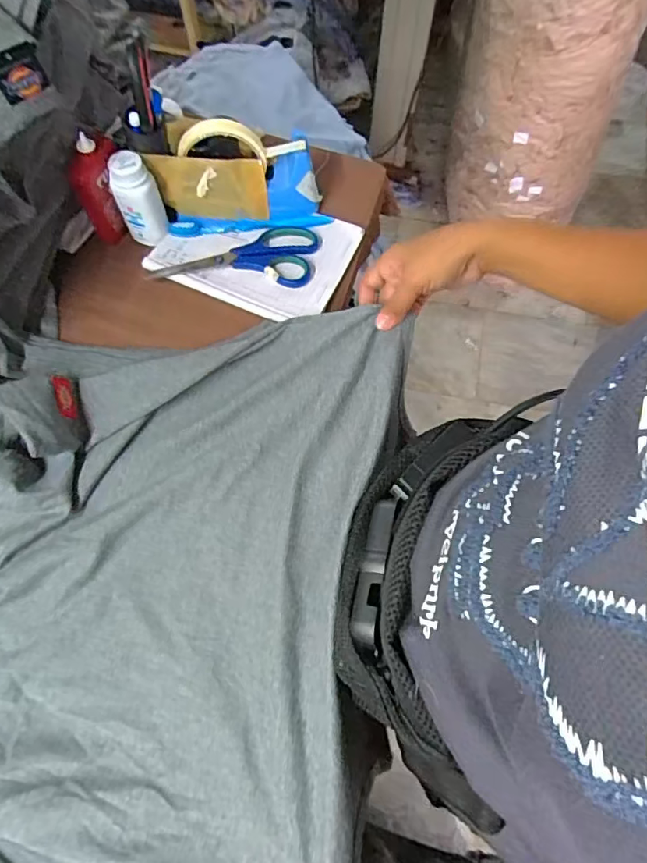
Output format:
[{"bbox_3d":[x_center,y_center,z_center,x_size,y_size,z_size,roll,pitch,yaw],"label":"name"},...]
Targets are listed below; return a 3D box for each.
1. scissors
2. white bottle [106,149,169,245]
[{"bbox_3d":[-0.098,-0.201,0.562,0.179,0.011,0.078,3,70,1],"label":"scissors"},{"bbox_3d":[-0.195,-0.243,0.534,0.044,0.098,0.035,-28,73,-9],"label":"white bottle"}]

